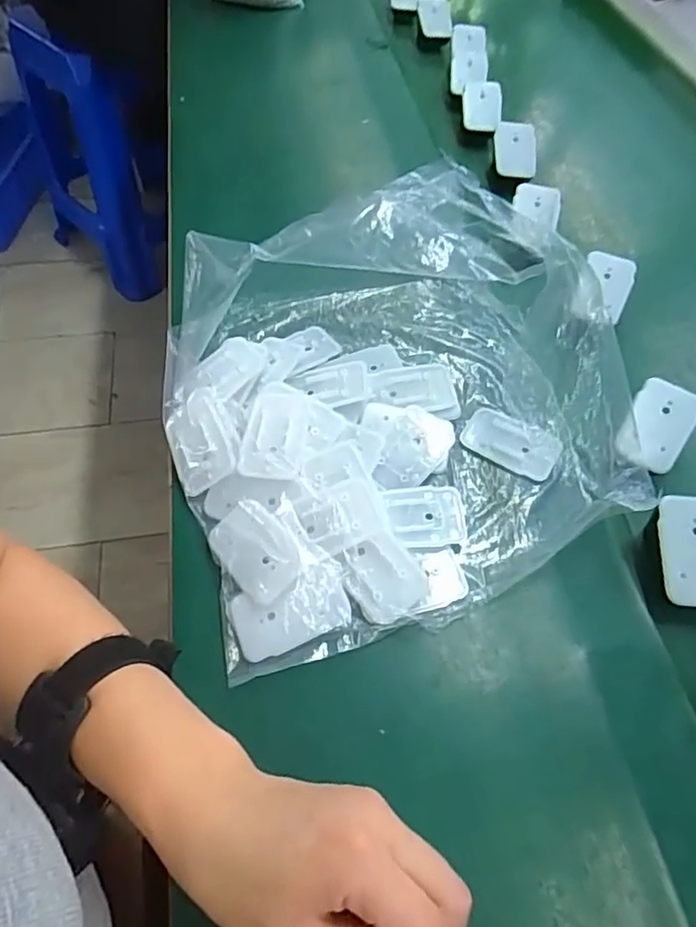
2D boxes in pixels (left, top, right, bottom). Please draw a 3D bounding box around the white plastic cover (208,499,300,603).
[{"bbox_3d":[-0.059,0.055,0.382,0.044,0.006,0.069,-45,61,-2],"label":"white plastic cover"}]

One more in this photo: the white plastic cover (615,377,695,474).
[{"bbox_3d":[0.223,-0.028,0.430,0.041,0.006,0.067,27,81,18],"label":"white plastic cover"}]

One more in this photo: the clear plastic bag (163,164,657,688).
[{"bbox_3d":[0.019,-0.066,0.407,0.282,0.126,0.309,-16,60,-14],"label":"clear plastic bag"}]

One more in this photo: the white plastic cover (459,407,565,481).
[{"bbox_3d":[0.122,-0.017,0.447,0.070,0.008,0.043,29,60,14],"label":"white plastic cover"}]

